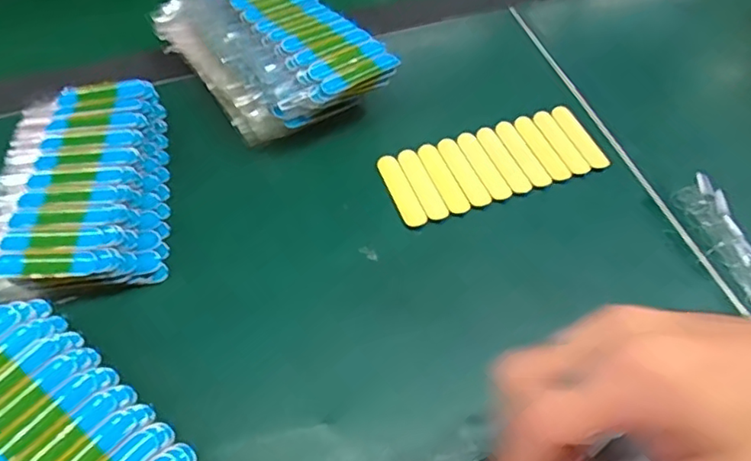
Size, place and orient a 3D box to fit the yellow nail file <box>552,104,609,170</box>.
[{"bbox_3d":[0.148,-0.069,0.418,0.016,0.004,0.064,-16,56,-11],"label":"yellow nail file"}]

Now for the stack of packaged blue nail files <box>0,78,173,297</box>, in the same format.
[{"bbox_3d":[-0.191,-0.031,0.373,0.103,0.033,0.160,-10,55,-7],"label":"stack of packaged blue nail files"}]

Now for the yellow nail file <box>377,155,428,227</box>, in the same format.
[{"bbox_3d":[0.017,-0.028,0.394,0.016,0.006,0.062,-18,57,-12],"label":"yellow nail file"}]

